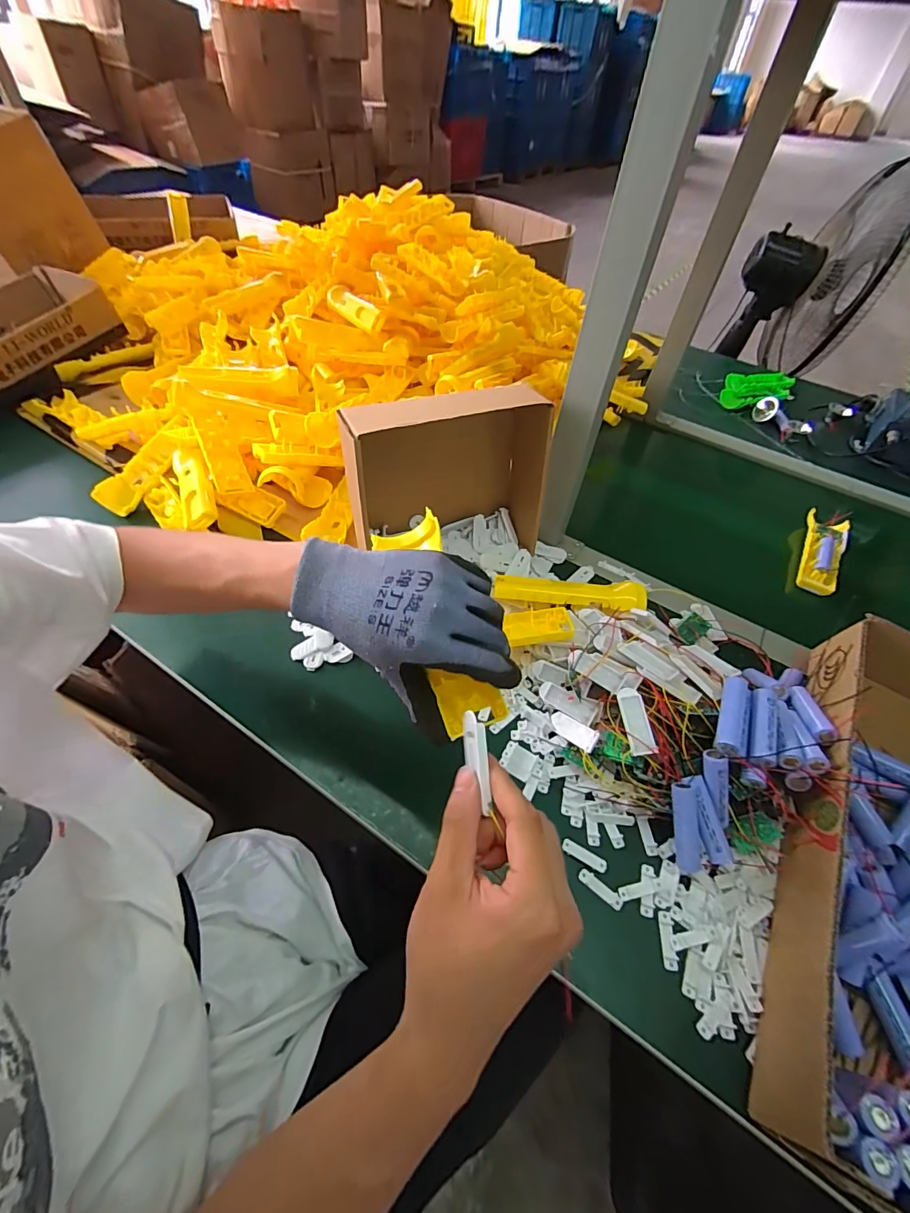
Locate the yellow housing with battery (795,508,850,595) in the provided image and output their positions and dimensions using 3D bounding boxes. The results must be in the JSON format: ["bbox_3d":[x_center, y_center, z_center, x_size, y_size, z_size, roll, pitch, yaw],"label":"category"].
[{"bbox_3d":[0.507,-0.078,0.632,0.051,0.028,0.156,26,54,16],"label":"yellow housing with battery"}]

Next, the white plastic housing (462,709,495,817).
[{"bbox_3d":[0.014,0.090,0.267,0.012,0.011,0.057,-8,71,-11],"label":"white plastic housing"}]

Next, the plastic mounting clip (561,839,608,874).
[{"bbox_3d":[0.109,0.210,0.386,0.039,0.004,0.011,27,54,17],"label":"plastic mounting clip"}]

